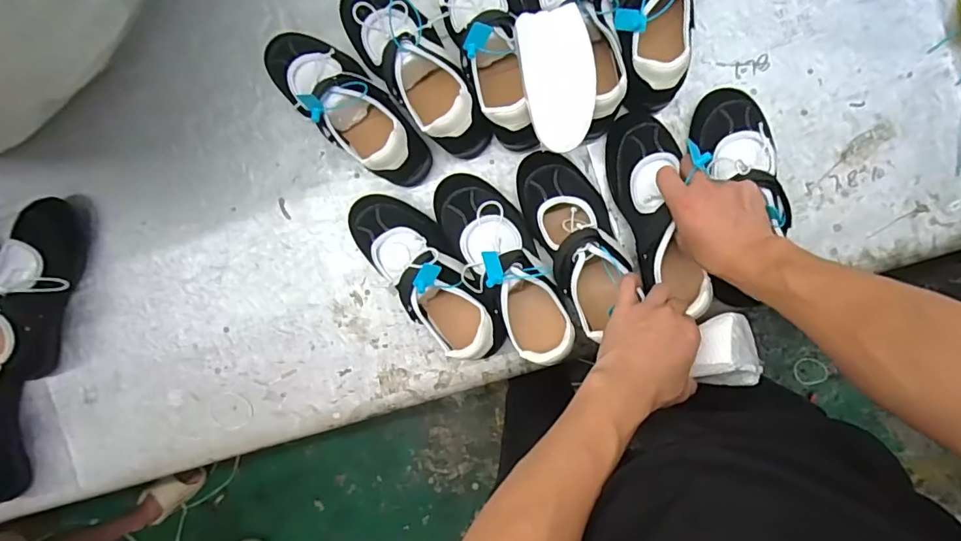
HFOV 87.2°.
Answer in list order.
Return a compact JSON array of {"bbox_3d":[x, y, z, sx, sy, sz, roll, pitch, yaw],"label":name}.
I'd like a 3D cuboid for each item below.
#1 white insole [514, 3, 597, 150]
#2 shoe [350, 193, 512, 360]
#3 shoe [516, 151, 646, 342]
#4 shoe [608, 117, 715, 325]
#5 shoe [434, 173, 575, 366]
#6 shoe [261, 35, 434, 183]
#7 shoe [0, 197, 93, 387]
[{"bbox_3d":[0.078,-0.188,0.497,0.068,0.012,0.133,-10,91,6],"label":"white insole"},{"bbox_3d":[-0.061,0.001,0.599,0.094,0.107,0.244,-44,88,6],"label":"shoe"},{"bbox_3d":[0.113,-0.038,0.584,0.091,0.079,0.220,-21,80,7],"label":"shoe"},{"bbox_3d":[0.203,-0.069,0.574,0.078,0.068,0.241,-14,74,6],"label":"shoe"},{"bbox_3d":[0.027,-0.005,0.576,0.088,0.101,0.237,-27,89,6],"label":"shoe"},{"bbox_3d":[-0.152,-0.200,0.596,0.226,0.105,0.093,43,96,2],"label":"shoe"},{"bbox_3d":[-0.594,0.032,0.658,0.078,0.092,0.254,22,95,4],"label":"shoe"}]

